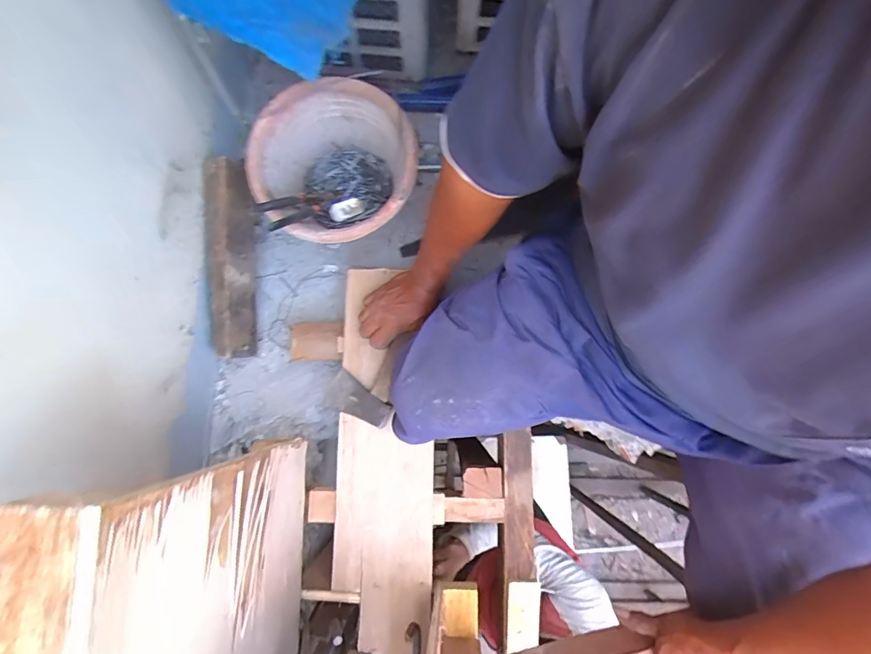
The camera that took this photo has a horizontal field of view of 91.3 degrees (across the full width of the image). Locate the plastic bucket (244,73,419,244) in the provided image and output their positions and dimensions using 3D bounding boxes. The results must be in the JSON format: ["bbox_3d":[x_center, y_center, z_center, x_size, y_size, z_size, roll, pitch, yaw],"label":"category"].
[{"bbox_3d":[-0.156,-0.245,0.700,0.239,0.149,0.232,0,80,0],"label":"plastic bucket"}]

